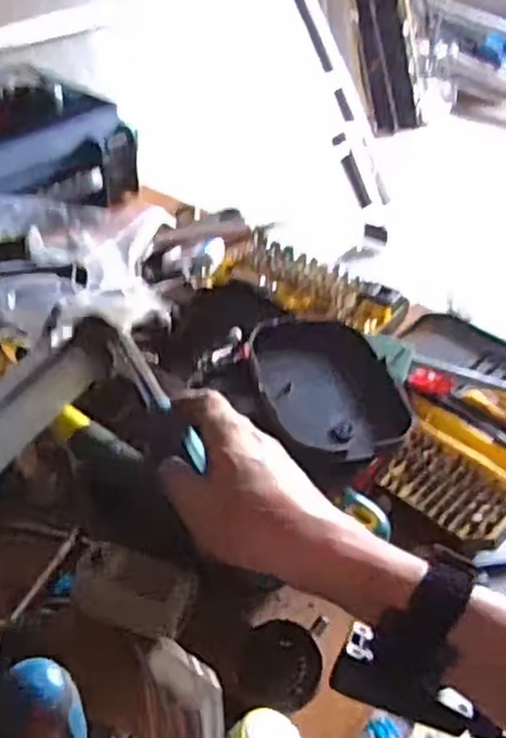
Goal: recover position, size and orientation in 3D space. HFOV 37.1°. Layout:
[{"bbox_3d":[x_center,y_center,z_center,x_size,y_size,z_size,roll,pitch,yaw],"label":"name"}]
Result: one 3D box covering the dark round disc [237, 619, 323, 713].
[{"bbox_3d":[0.017,0.184,0.472,0.054,0.004,0.054,-13,46,14],"label":"dark round disc"}]

